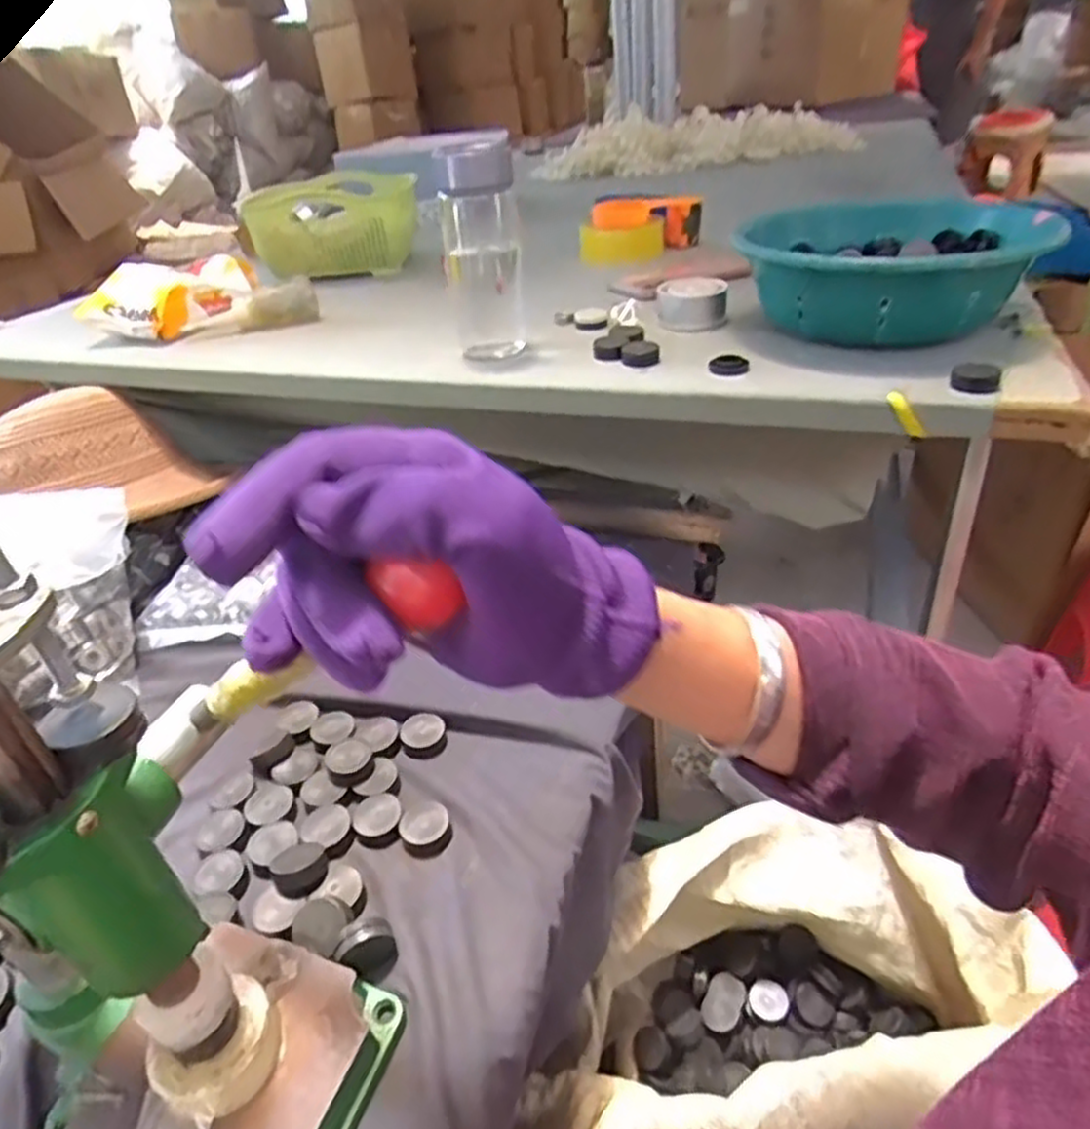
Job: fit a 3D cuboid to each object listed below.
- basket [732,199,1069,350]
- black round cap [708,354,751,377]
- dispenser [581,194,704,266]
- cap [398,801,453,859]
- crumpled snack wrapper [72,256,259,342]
[{"bbox_3d":[0.304,-0.259,0.677,0.234,0.091,0.260,19,41,32],"label":"basket"},{"bbox_3d":[0.155,-0.168,0.633,0.033,0.009,0.032,3,35,12],"label":"black round cap"},{"bbox_3d":[0.138,-0.479,1.073,0.158,0.074,0.093,5,36,16],"label":"dispenser"},{"bbox_3d":[-0.079,0.175,0.496,0.033,0.015,0.032,-4,34,3],"label":"cap"},{"bbox_3d":[-0.435,-0.332,0.898,0.125,0.055,0.200,3,35,12],"label":"crumpled snack wrapper"}]

